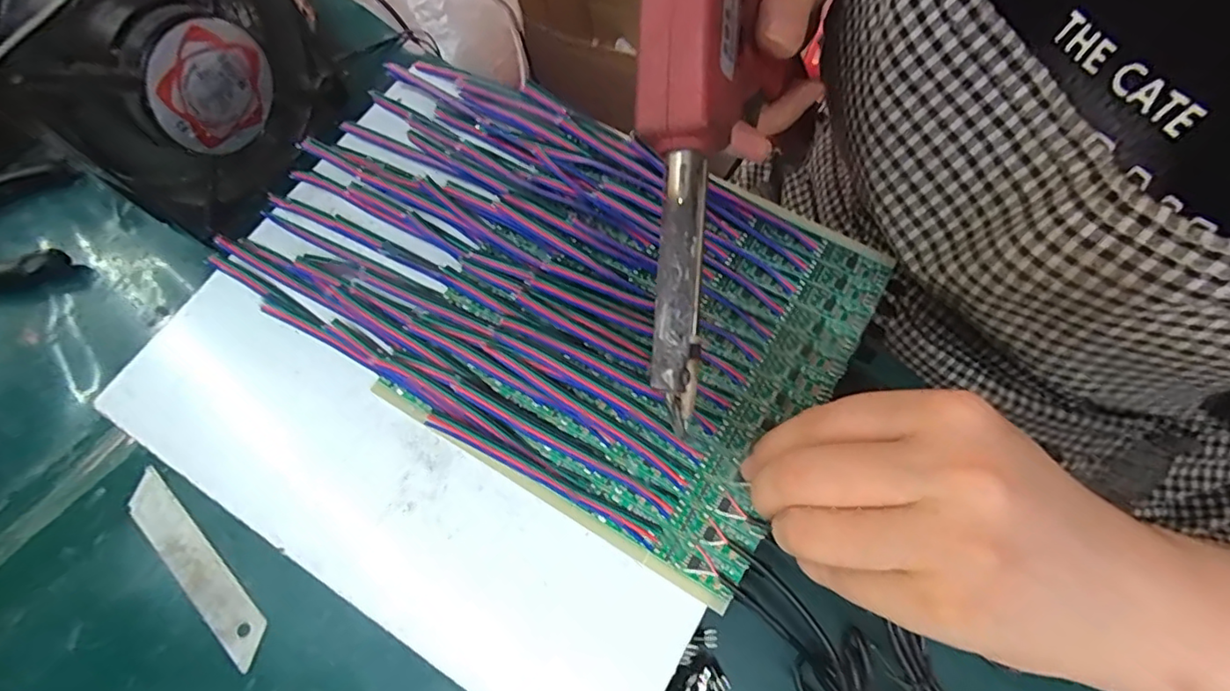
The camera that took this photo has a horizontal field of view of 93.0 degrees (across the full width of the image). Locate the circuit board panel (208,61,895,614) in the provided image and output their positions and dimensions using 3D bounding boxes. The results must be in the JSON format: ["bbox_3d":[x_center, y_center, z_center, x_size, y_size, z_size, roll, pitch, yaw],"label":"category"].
[{"bbox_3d":[-0.032,-0.034,0.253,0.256,0.018,0.160,29,71,13],"label":"circuit board panel"}]

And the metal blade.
[{"bbox_3d":[-0.182,0.094,0.252,0.097,0.004,0.017,43,67,15],"label":"metal blade"}]

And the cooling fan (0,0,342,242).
[{"bbox_3d":[-0.206,-0.130,0.277,0.047,0.118,0.122,26,71,12],"label":"cooling fan"}]

